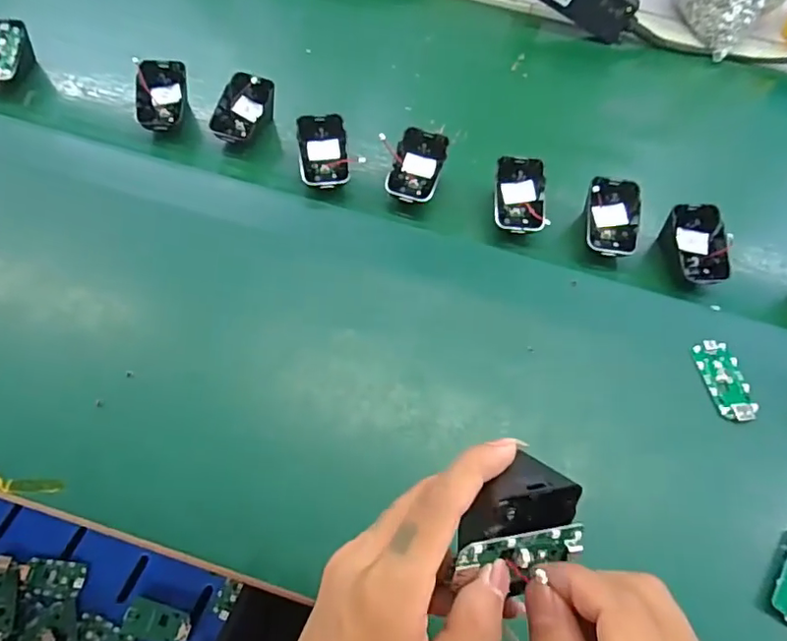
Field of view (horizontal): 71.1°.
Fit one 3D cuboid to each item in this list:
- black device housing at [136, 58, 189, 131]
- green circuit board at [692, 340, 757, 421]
[{"bbox_3d":[-0.222,-0.214,0.528,0.043,0.017,0.067,0,88,-21],"label":"black device housing"},{"bbox_3d":[0.249,0.045,0.412,0.031,0.004,0.063,-3,58,-7],"label":"green circuit board"}]

